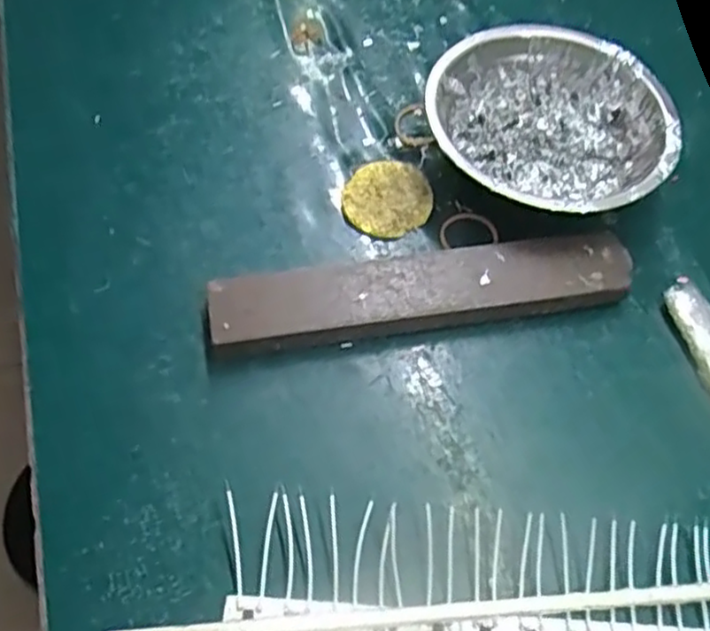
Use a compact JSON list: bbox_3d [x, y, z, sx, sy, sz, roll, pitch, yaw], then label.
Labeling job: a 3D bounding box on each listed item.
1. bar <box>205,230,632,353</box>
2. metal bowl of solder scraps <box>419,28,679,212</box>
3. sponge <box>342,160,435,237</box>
[{"bbox_3d":[0.033,-0.011,0.337,0.198,0.017,0.039,-7,60,-8],"label":"bar"},{"bbox_3d":[0.100,-0.095,0.374,0.120,0.039,0.123,1,59,-2],"label":"metal bowl of solder scraps"},{"bbox_3d":[0.018,-0.062,0.370,0.044,0.005,0.047,1,59,-2],"label":"sponge"}]

